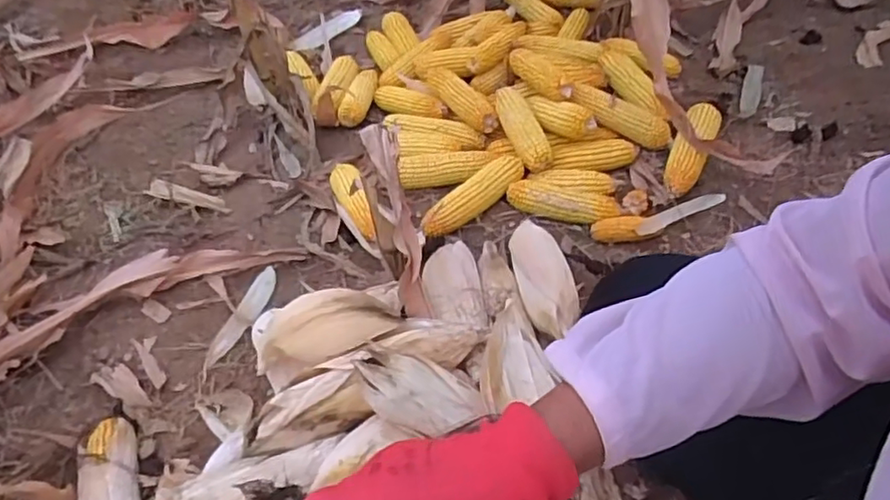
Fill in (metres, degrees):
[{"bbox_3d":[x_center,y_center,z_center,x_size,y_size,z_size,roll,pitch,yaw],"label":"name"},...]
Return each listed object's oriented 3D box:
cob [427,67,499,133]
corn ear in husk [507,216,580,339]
[{"bbox_3d":[0.029,-0.290,1.207,0.058,0.044,0.210,-29,52,-18],"label":"cob"},{"bbox_3d":[0.134,0.026,0.897,0.069,0.051,0.238,-8,34,0],"label":"corn ear in husk"}]

